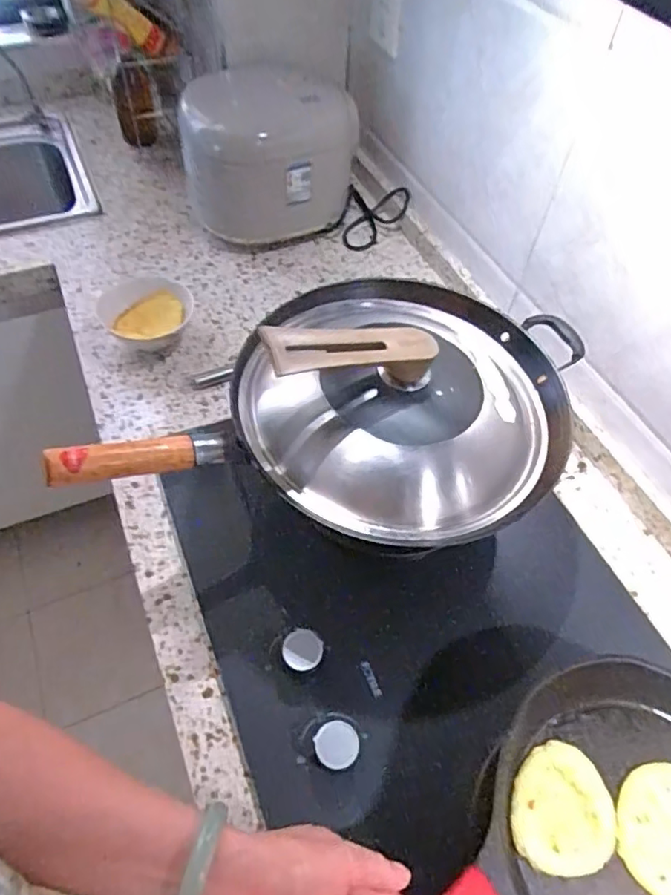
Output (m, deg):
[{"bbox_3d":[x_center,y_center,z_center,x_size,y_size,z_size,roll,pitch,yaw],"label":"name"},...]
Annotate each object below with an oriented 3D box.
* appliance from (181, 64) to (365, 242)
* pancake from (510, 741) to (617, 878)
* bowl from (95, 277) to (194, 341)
[{"bbox_3d":[-0.120,-0.497,1.000,0.260,0.217,0.247,-6,55,-7],"label":"appliance"},{"bbox_3d":[0.182,0.283,0.457,0.075,0.008,0.090,23,56,13],"label":"pancake"},{"bbox_3d":[-0.280,-0.199,0.862,0.134,0.053,0.140,1,54,-2],"label":"bowl"}]

